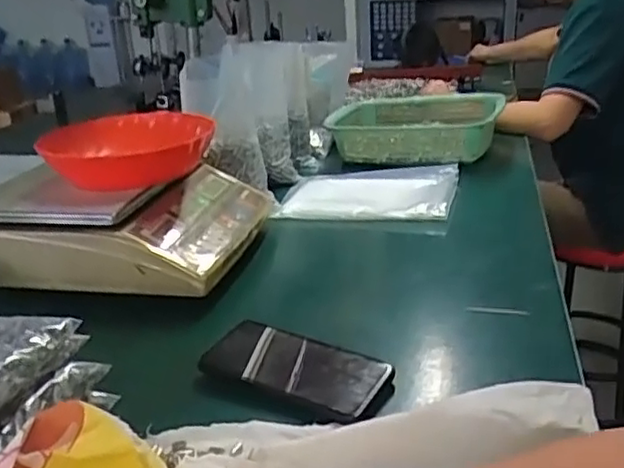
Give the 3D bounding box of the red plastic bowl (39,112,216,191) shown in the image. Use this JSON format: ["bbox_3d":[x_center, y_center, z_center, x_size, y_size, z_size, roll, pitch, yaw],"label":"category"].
[{"bbox_3d":[-0.216,-0.104,0.816,0.181,0.053,0.166,-3,23,1],"label":"red plastic bowl"}]

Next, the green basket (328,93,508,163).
[{"bbox_3d":[0.186,-0.198,1.196,0.295,0.067,0.265,6,25,22],"label":"green basket"}]

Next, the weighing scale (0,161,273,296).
[{"bbox_3d":[-0.242,-0.026,0.847,0.325,0.098,0.275,1,24,12],"label":"weighing scale"}]

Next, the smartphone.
[{"bbox_3d":[-0.017,0.115,0.571,0.161,0.016,0.075,9,26,27],"label":"smartphone"}]

